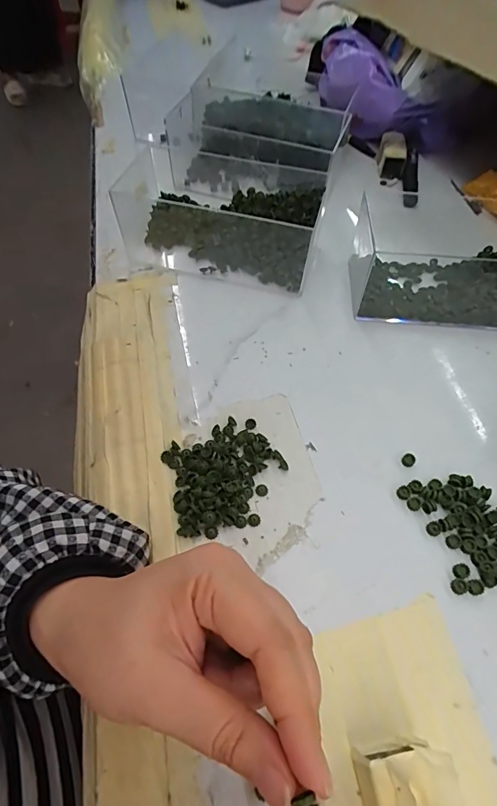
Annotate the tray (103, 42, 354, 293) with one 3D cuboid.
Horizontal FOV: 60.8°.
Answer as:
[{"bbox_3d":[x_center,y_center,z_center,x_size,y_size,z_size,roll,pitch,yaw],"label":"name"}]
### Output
[{"bbox_3d":[-0.009,-0.260,0.453,0.193,0.068,0.310,12,57,6],"label":"tray"}]

